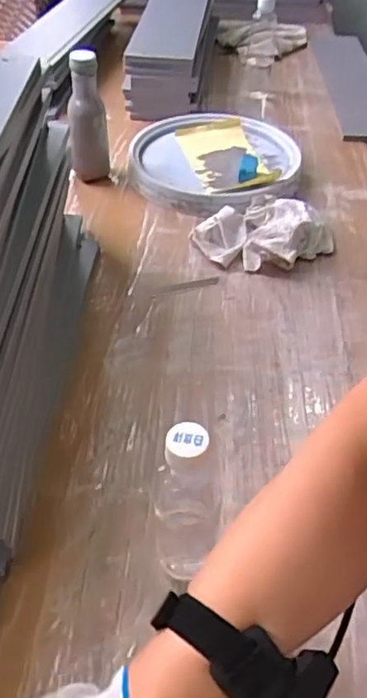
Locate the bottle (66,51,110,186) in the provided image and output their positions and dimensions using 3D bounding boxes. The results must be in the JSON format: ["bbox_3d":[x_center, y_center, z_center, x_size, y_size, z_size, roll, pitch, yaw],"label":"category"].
[{"bbox_3d":[-0.164,-0.388,1.021,0.066,0.209,0.075,-6,46,-7],"label":"bottle"}]

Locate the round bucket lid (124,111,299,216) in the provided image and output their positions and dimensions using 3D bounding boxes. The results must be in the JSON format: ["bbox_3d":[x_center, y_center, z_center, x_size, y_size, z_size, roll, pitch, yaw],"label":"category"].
[{"bbox_3d":[0.059,-0.348,1.093,0.306,0.043,0.331,7,46,6],"label":"round bucket lid"}]

